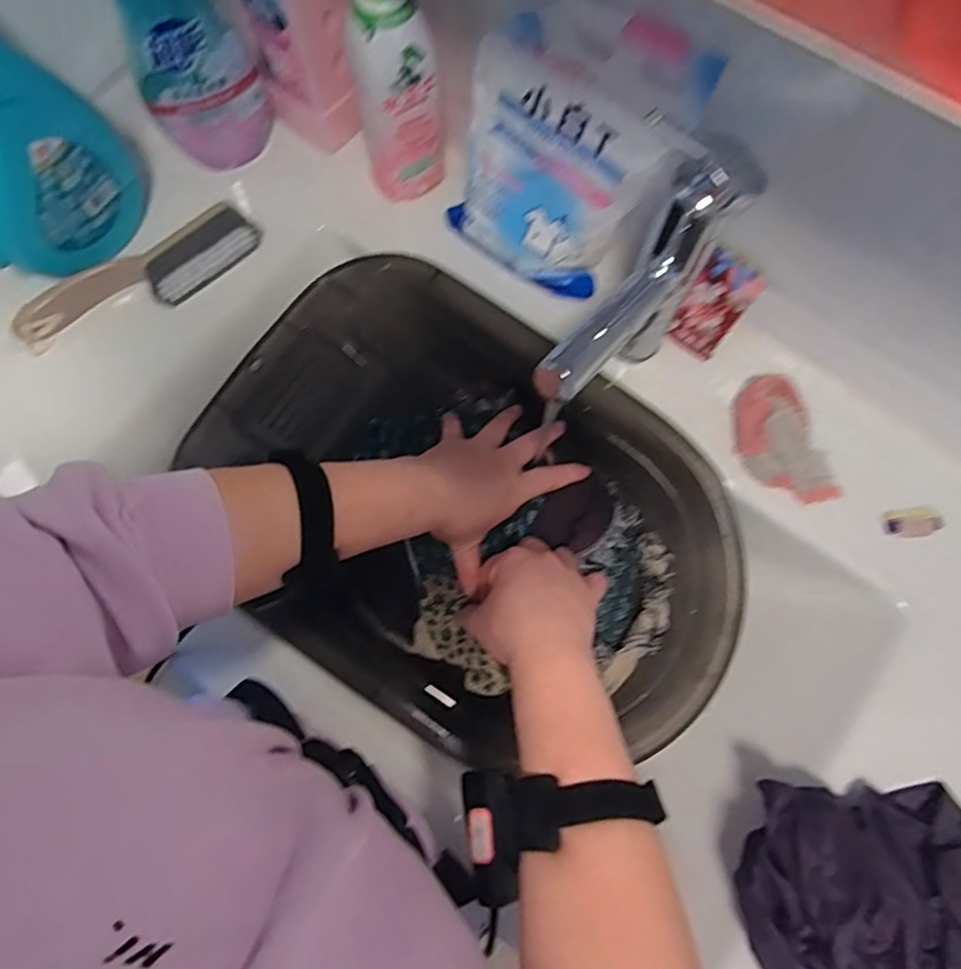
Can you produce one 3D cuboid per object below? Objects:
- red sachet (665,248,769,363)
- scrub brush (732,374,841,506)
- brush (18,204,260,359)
[{"bbox_3d":[0.191,-0.147,0.505,0.047,0.081,0.007,40,44,10],"label":"red sachet"},{"bbox_3d":[0.245,-0.033,0.493,0.068,0.034,0.113,-32,76,-9],"label":"scrub brush"},{"bbox_3d":[-0.299,-0.177,0.537,0.215,0.035,0.044,-33,77,-9],"label":"brush"}]

